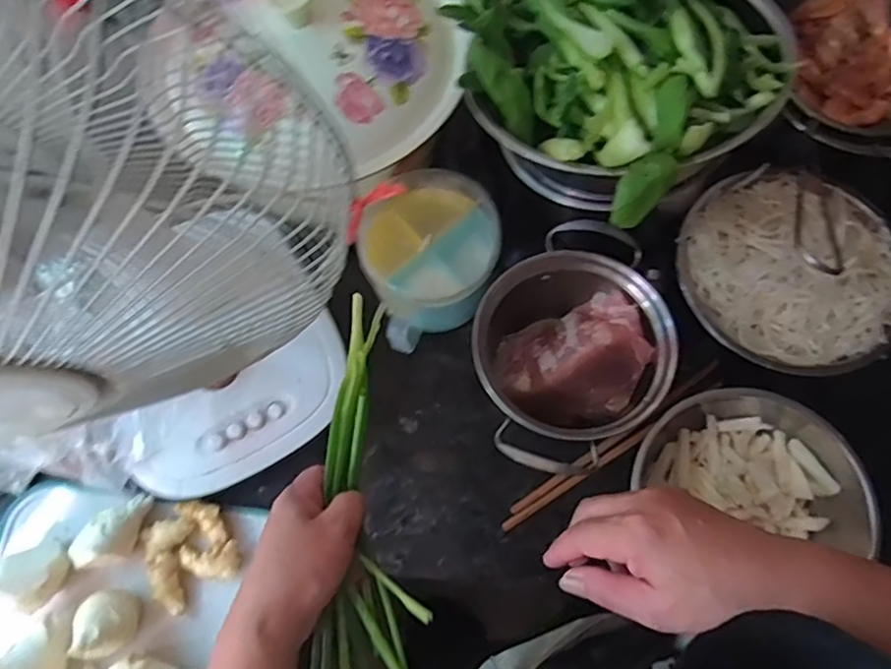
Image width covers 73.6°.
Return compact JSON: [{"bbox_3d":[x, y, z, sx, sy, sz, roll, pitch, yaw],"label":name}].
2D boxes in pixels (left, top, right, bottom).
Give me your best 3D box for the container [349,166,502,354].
[{"bbox_3d":[-0.015,-0.068,0.544,0.122,0.098,0.121,-1,71,2],"label":"container"}]

